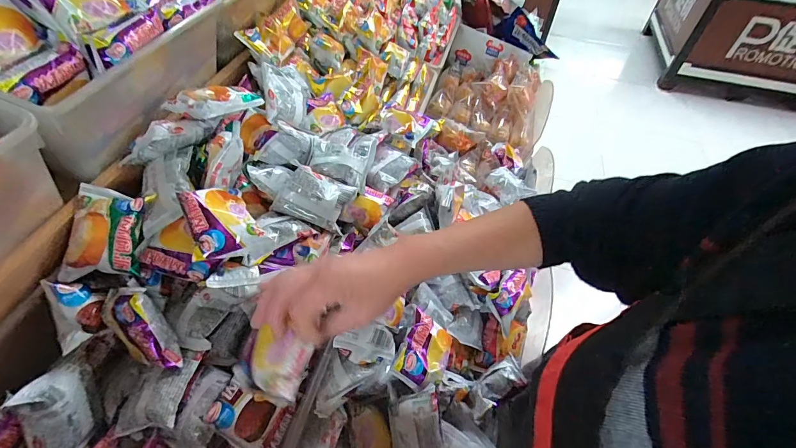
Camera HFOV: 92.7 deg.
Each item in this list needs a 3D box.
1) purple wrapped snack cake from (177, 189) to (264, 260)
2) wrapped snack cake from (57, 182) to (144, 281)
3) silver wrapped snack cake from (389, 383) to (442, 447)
[{"bbox_3d":[-0.196,-0.008,0.415,0.063,0.032,0.081,-30,58,-25],"label":"purple wrapped snack cake"},{"bbox_3d":[-0.315,0.008,0.407,0.070,0.029,0.100,2,76,-8],"label":"wrapped snack cake"},{"bbox_3d":[0.021,0.244,0.451,0.058,0.019,0.096,-6,91,6],"label":"silver wrapped snack cake"}]

